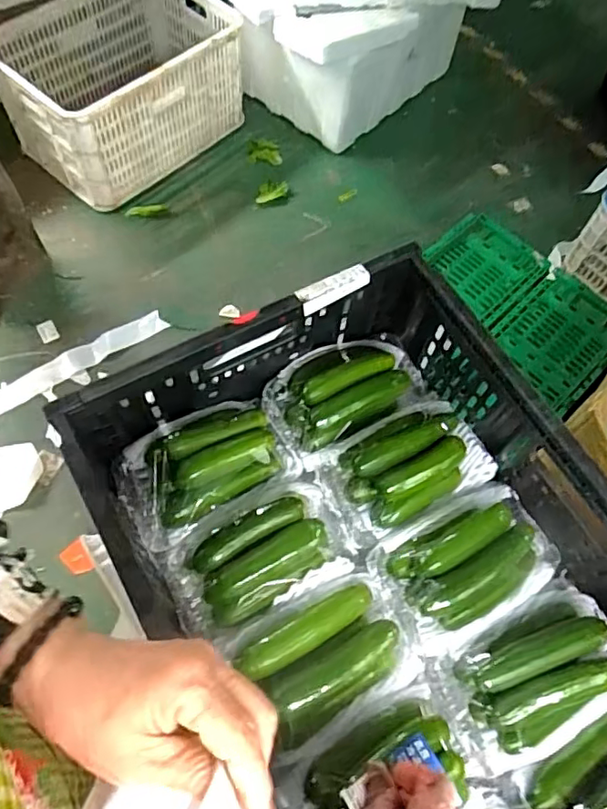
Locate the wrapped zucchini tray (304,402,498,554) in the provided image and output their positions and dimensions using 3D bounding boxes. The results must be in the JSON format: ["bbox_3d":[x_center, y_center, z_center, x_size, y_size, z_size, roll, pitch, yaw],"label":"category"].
[{"bbox_3d":[0.101,0.063,0.602,0.193,0.060,0.112,-22,67,-12],"label":"wrapped zucchini tray"}]

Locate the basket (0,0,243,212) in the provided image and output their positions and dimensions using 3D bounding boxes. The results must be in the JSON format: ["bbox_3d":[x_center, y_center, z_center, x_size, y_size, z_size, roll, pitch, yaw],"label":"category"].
[{"bbox_3d":[-0.518,-0.930,1.679,0.611,0.322,0.485,-40,72,-18],"label":"basket"}]

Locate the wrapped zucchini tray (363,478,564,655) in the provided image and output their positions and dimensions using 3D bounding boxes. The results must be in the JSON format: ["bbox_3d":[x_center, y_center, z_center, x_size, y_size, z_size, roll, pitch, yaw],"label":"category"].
[{"bbox_3d":[0.165,0.148,0.564,0.170,0.053,0.116,-29,69,-15],"label":"wrapped zucchini tray"}]

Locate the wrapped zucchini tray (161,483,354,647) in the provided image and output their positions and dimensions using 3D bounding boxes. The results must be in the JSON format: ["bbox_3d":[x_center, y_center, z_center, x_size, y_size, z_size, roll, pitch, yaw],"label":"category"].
[{"bbox_3d":[-0.045,0.148,0.563,0.167,0.059,0.109,-27,68,-14],"label":"wrapped zucchini tray"}]

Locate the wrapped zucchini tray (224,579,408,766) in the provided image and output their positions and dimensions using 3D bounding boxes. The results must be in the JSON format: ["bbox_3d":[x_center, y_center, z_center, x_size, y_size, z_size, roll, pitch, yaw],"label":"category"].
[{"bbox_3d":[0.022,0.227,0.522,0.148,0.046,0.107,-28,69,-14],"label":"wrapped zucchini tray"}]

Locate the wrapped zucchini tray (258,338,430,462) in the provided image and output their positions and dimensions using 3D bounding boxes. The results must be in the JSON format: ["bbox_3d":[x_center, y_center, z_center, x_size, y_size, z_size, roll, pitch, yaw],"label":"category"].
[{"bbox_3d":[0.051,-0.019,0.648,0.179,0.064,0.107,-25,68,-13],"label":"wrapped zucchini tray"}]

